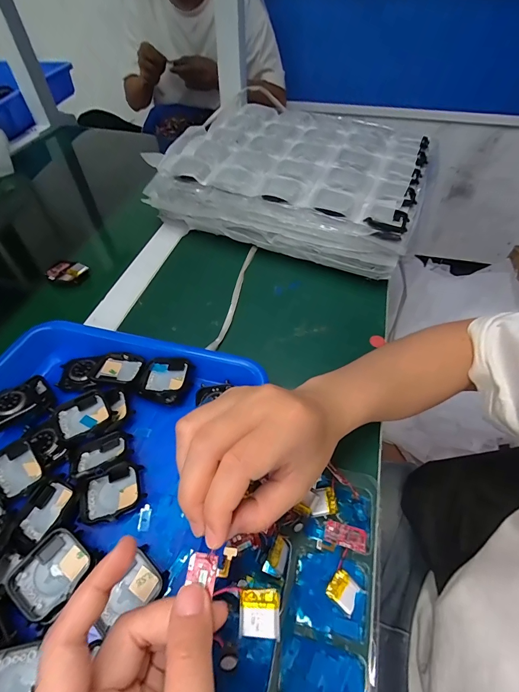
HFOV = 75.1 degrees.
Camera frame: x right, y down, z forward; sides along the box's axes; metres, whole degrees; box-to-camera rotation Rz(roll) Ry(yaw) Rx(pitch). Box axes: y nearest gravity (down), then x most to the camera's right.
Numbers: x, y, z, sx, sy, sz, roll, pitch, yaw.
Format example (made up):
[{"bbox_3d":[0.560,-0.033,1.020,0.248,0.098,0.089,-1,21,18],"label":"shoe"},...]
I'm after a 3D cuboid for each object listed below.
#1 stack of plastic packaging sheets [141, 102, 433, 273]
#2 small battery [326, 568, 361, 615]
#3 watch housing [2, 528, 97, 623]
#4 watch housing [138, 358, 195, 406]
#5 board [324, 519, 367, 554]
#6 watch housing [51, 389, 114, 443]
[{"bbox_3d":[0.054,-0.249,0.484,0.337,0.074,0.260,19,55,15],"label":"stack of plastic packaging sheets"},{"bbox_3d":[0.057,0.165,0.229,0.019,0.004,0.019,31,58,23],"label":"small battery"},{"bbox_3d":[-0.130,0.143,0.212,0.038,0.011,0.041,29,58,21],"label":"watch housing"},{"bbox_3d":[-0.084,0.031,0.305,0.044,0.012,0.042,6,52,6],"label":"watch housing"},{"bbox_3d":[0.064,0.139,0.248,0.030,0.004,0.015,14,53,12],"label":"board"},{"bbox_3d":[-0.145,0.058,0.278,0.036,0.009,0.042,36,61,26],"label":"watch housing"}]

